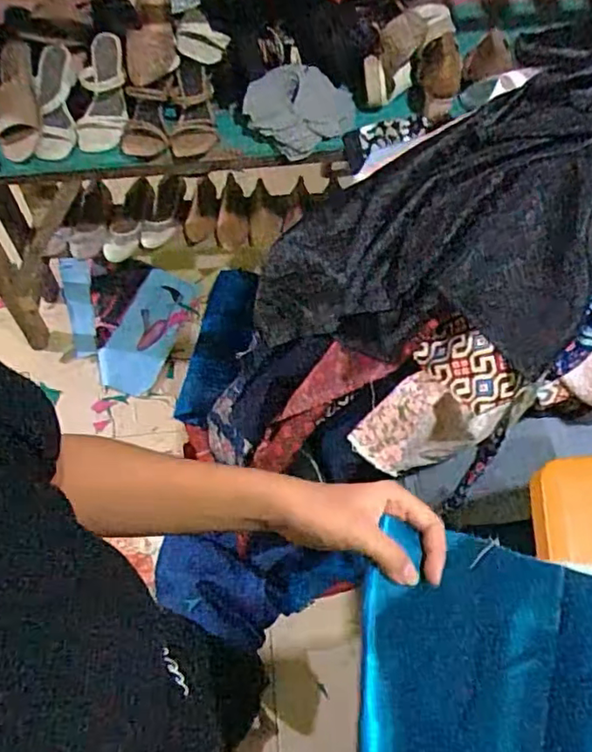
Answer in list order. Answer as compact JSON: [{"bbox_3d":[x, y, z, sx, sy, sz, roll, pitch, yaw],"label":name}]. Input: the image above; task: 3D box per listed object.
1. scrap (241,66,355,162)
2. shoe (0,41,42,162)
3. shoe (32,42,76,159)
[{"bbox_3d":[0.007,-0.502,1.101,0.181,0.067,0.170,-1,60,1],"label":"scrap"},{"bbox_3d":[-0.514,-0.514,1.100,0.085,0.057,0.233,-2,87,0],"label":"shoe"},{"bbox_3d":[-0.472,-0.537,1.153,0.087,0.060,0.234,-3,87,0],"label":"shoe"}]

